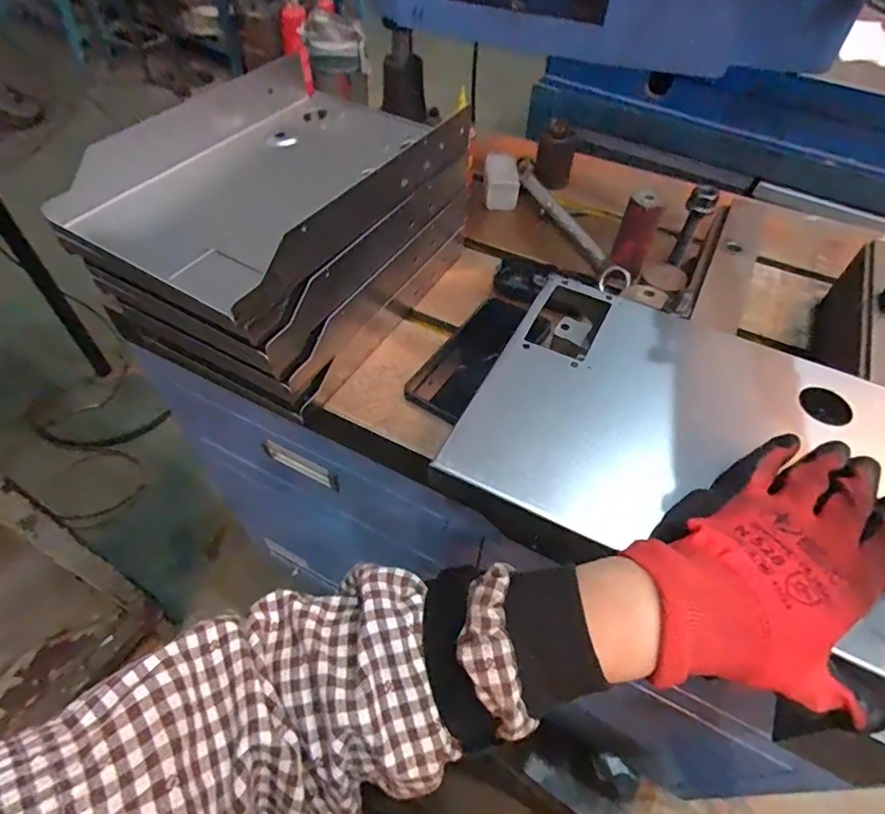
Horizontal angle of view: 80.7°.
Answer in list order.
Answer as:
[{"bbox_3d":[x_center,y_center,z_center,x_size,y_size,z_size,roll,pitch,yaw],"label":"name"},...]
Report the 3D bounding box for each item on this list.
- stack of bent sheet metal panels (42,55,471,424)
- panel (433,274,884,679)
[{"bbox_3d":[-0.154,-0.193,0.526,0.256,0.168,0.343,27,58,18],"label":"stack of bent sheet metal panels"},{"bbox_3d":[0.177,0.021,0.324,0.301,0.011,0.202,23,57,16],"label":"panel"}]

